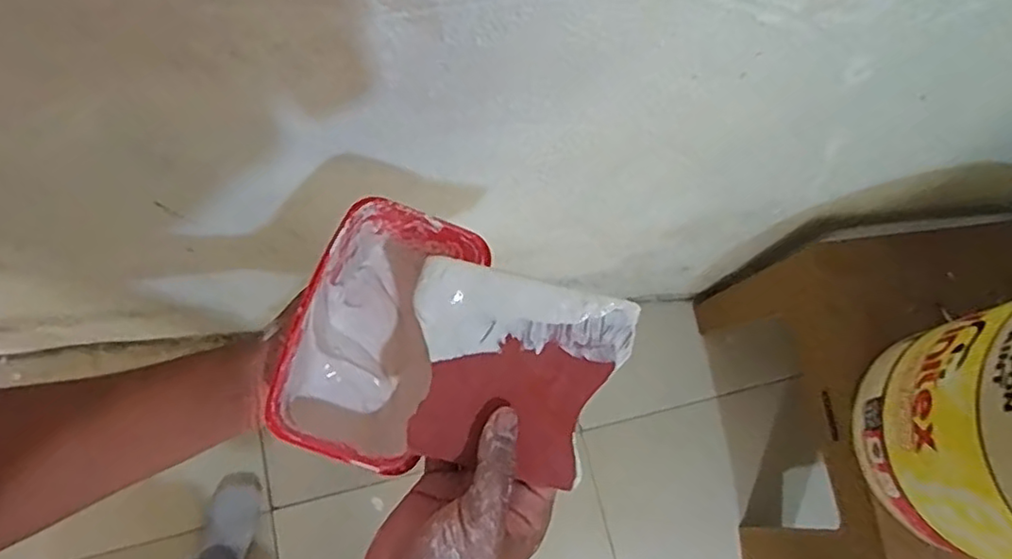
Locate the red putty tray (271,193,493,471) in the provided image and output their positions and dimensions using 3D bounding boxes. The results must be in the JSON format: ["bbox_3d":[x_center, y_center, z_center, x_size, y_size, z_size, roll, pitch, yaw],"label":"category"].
[{"bbox_3d":[-0.079,0.038,0.416,0.097,0.093,0.156,17,75,3],"label":"red putty tray"}]

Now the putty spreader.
[{"bbox_3d":[0.003,0.051,0.351,0.117,0.007,0.108,13,85,6],"label":"putty spreader"}]

